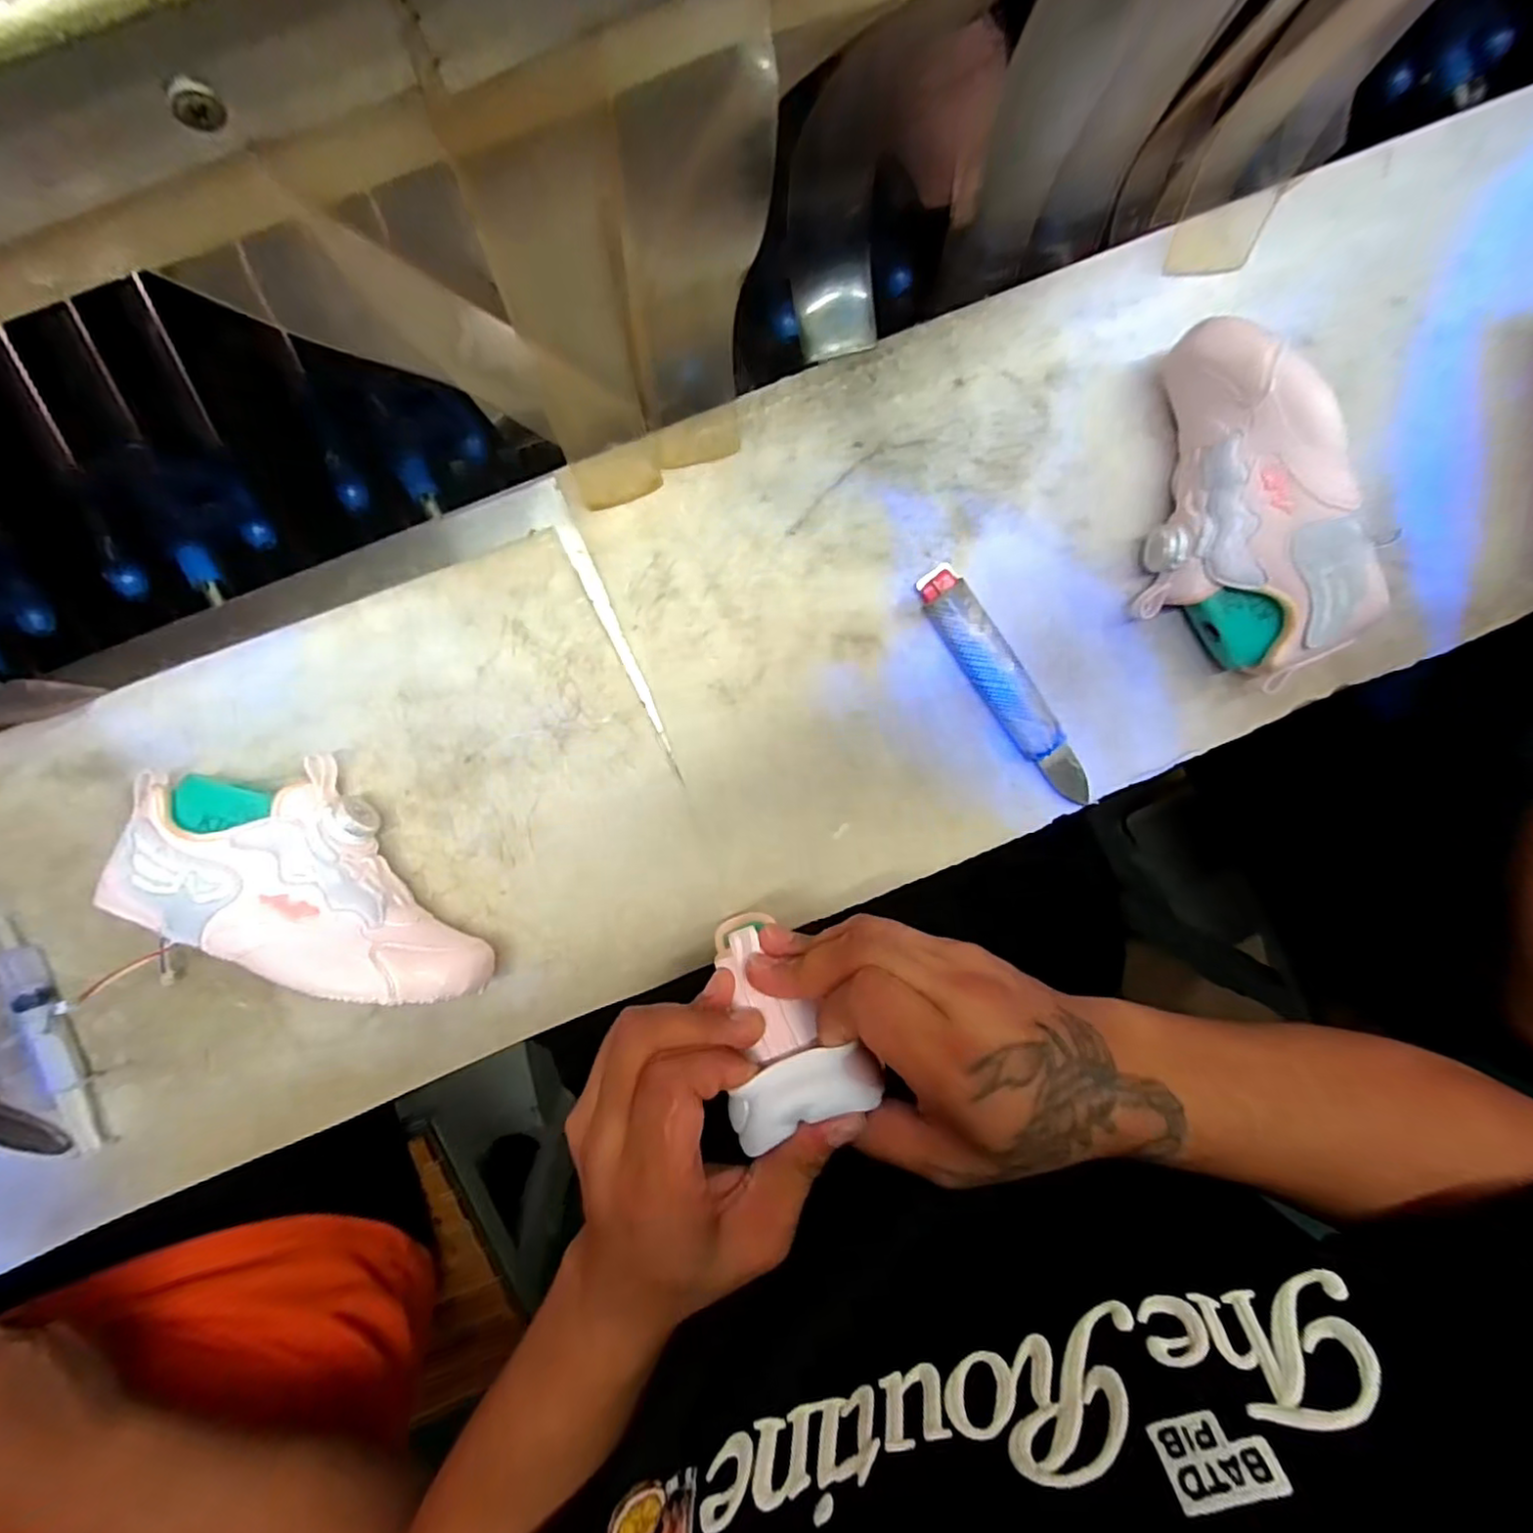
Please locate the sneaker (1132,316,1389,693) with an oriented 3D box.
[{"bbox_3d":[0.246,-0.130,0.353,0.086,0.071,0.185,-30,98,0],"label":"sneaker"}]

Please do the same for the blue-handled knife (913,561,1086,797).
[{"bbox_3d":[0.143,-0.045,0.387,0.029,0.014,0.163,-36,98,0],"label":"blue-handled knife"}]

